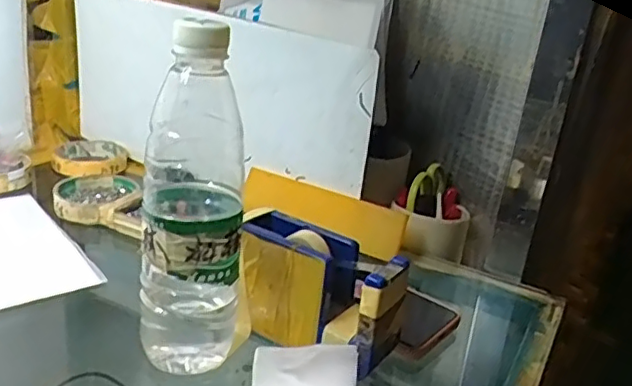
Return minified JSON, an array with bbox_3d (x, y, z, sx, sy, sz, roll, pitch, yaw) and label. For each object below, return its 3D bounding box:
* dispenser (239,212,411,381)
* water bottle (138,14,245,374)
[{"bbox_3d":[-0.016,0.062,0.451,0.087,0.074,0.047,16,23,25],"label":"dispenser"},{"bbox_3d":[-0.076,0.010,0.396,0.068,0.223,0.070,2,21,-12],"label":"water bottle"}]

